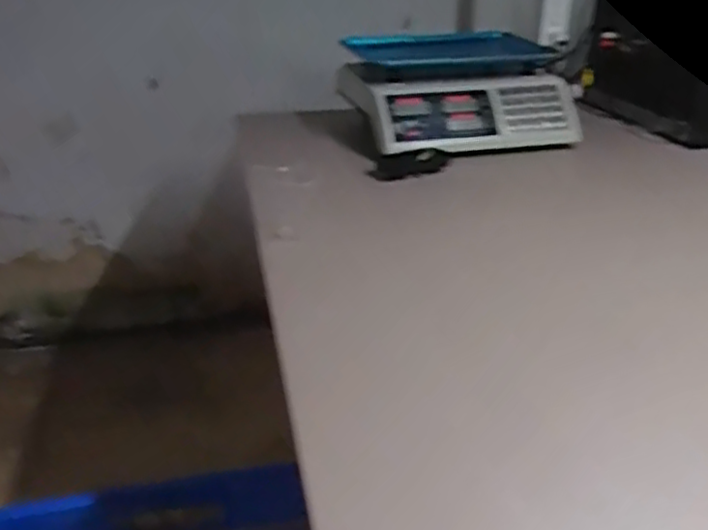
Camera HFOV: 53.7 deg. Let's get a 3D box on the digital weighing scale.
[{"bbox_3d":[0.181,-0.305,1.213,0.366,0.130,0.357,-5,26,-9],"label":"digital weighing scale"}]

